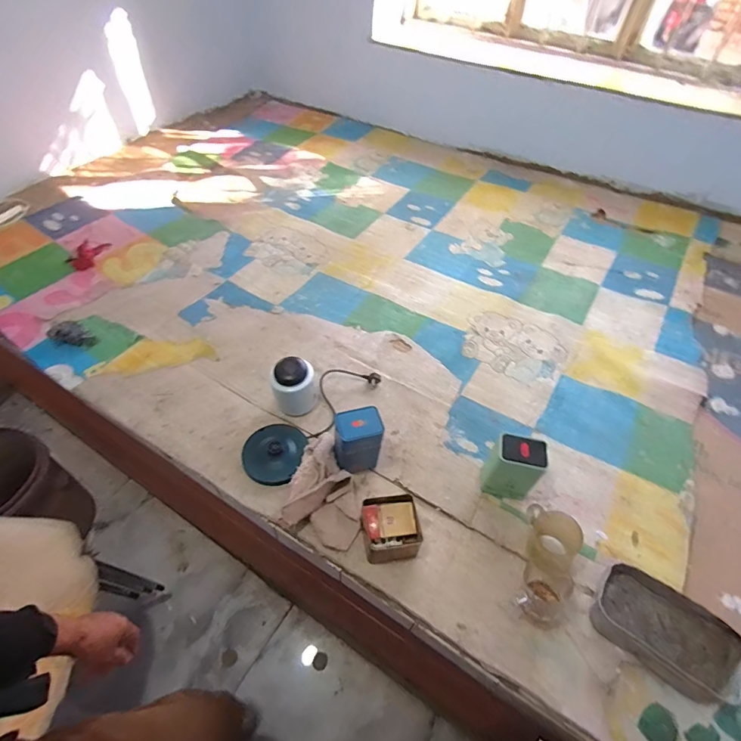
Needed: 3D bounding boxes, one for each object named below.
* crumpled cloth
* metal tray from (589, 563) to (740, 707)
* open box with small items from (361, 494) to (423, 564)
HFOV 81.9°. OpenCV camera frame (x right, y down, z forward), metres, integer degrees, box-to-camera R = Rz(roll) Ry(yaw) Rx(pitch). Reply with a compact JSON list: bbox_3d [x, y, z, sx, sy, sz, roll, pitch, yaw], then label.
[{"bbox_3d":[-0.080,0.226,0.819,0.149,0.057,0.194,13,51,9],"label":"crumpled cloth"},{"bbox_3d":[0.465,0.409,0.677,0.207,0.050,0.124,31,56,22],"label":"metal tray"},{"bbox_3d":[0.034,0.289,0.778,0.102,0.058,0.104,-10,51,-10],"label":"open box with small items"}]

